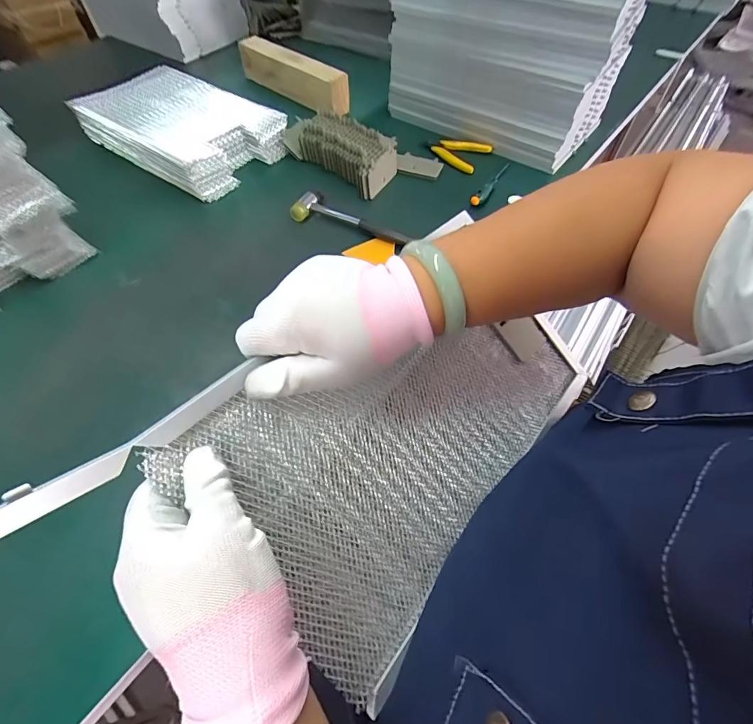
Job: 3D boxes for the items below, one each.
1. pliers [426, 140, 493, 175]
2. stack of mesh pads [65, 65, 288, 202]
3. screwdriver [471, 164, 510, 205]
[{"bbox_3d":[0.130,-0.345,0.665,0.103,0.017,0.058,18,58,13],"label":"pliers"},{"bbox_3d":[-0.342,-0.420,0.710,0.354,0.052,0.203,32,62,20],"label":"stack of mesh pads"},{"bbox_3d":[0.185,-0.286,0.630,0.015,0.013,0.119,30,61,20],"label":"screwdriver"}]

